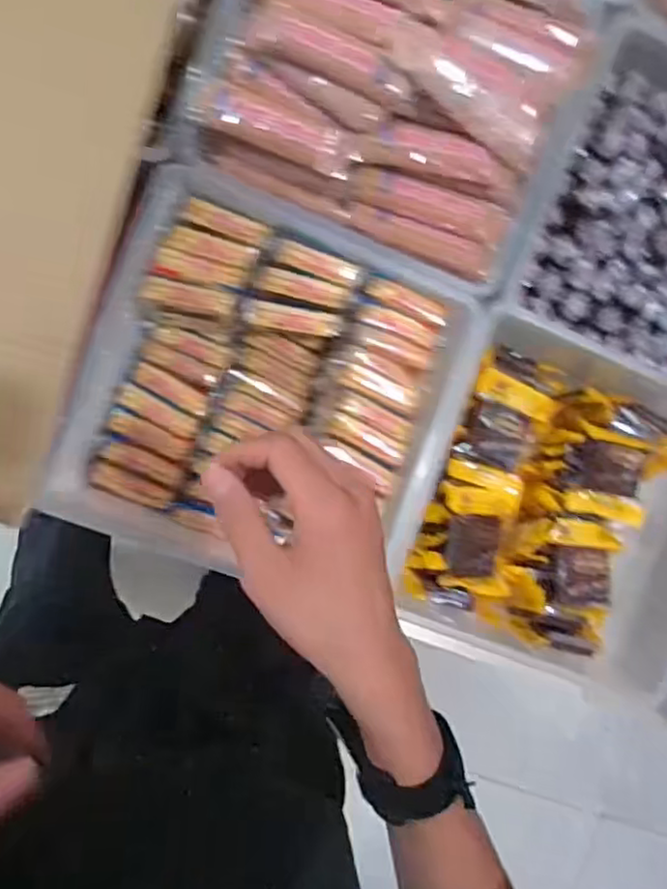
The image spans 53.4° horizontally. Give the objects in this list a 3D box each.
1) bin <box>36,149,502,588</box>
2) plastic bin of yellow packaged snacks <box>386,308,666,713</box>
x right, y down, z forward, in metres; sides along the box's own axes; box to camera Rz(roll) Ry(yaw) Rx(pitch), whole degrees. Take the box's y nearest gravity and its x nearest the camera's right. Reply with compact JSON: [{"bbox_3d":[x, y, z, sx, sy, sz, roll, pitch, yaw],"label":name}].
[{"bbox_3d":[-0.066,-0.034,0.600,0.314,0.095,0.316,20,89,-10],"label":"bin"},{"bbox_3d":[0.217,0.056,0.651,0.296,0.112,0.301,21,89,-10],"label":"plastic bin of yellow packaged snacks"}]

